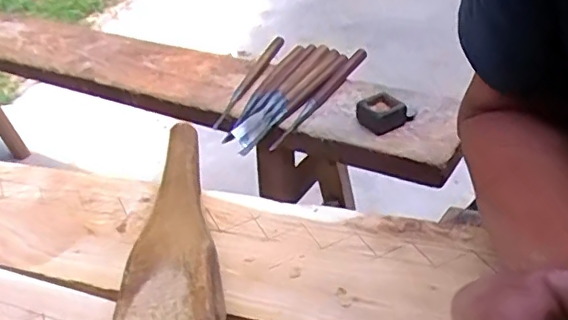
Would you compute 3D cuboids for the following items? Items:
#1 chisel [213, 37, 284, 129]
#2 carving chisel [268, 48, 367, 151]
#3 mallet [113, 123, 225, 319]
[{"bbox_3d":[-0.045,-0.126,0.845,0.020,0.014,0.261,7,39,19],"label":"chisel"},{"bbox_3d":[0.049,-0.088,0.769,0.019,0.023,0.250,16,42,29],"label":"carving chisel"},{"bbox_3d":[-0.079,0.049,0.423,0.061,0.050,0.257,-9,36,-3],"label":"mallet"}]

